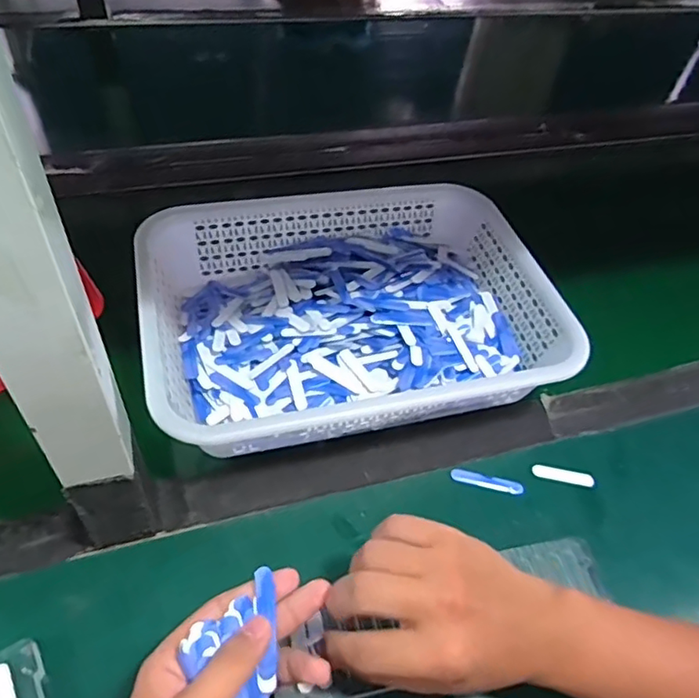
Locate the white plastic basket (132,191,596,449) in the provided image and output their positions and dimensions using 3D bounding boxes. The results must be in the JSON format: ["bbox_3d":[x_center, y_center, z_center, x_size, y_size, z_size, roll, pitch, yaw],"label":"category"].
[{"bbox_3d":[-0.001,-0.036,0.540,0.352,0.086,0.243,-9,52,-14],"label":"white plastic basket"}]

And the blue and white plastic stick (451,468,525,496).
[{"bbox_3d":[0.115,0.111,0.481,0.059,0.004,0.013,12,50,3],"label":"blue and white plastic stick"}]

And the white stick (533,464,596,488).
[{"bbox_3d":[0.183,0.107,0.491,0.051,0.004,0.012,11,50,2],"label":"white stick"}]

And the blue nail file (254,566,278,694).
[{"bbox_3d":[-0.047,0.157,0.324,0.011,0.007,0.064,-1,79,-8],"label":"blue nail file"}]

